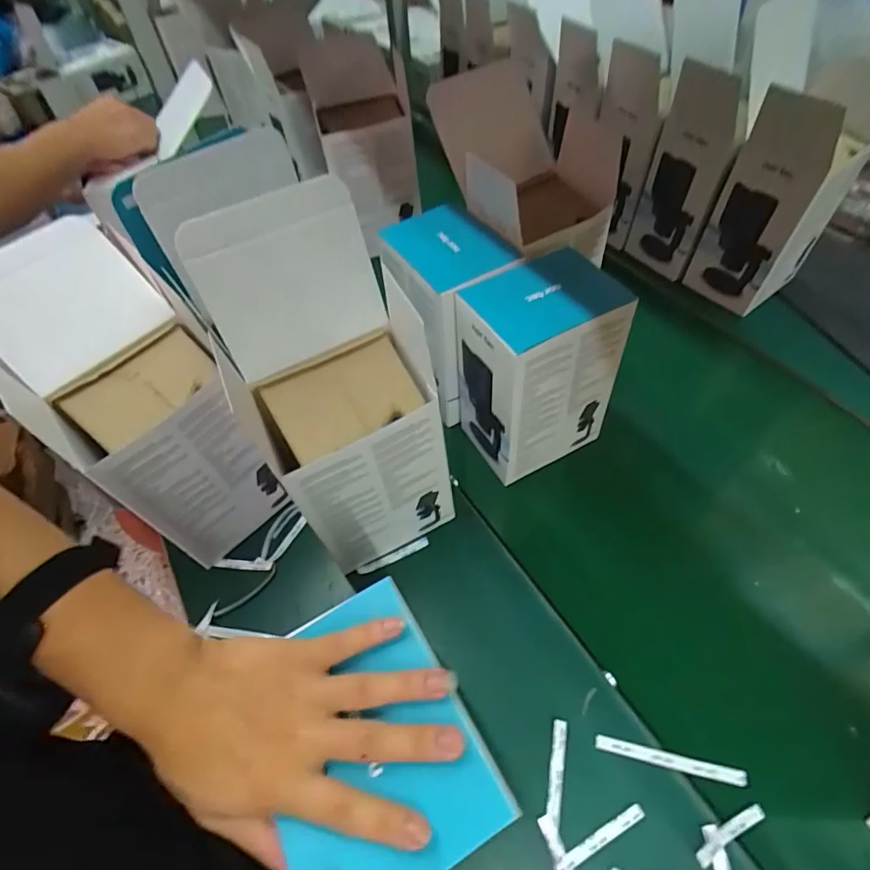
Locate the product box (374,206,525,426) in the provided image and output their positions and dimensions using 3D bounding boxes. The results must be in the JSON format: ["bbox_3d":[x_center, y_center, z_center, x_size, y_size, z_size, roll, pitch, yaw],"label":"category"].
[{"bbox_3d":[0.019,-0.150,0.660,0.119,0.226,0.156,-36,59,-20],"label":"product box"}]

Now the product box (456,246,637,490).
[{"bbox_3d":[0.117,-0.076,0.593,0.147,0.224,0.119,-25,55,-14],"label":"product box"}]

